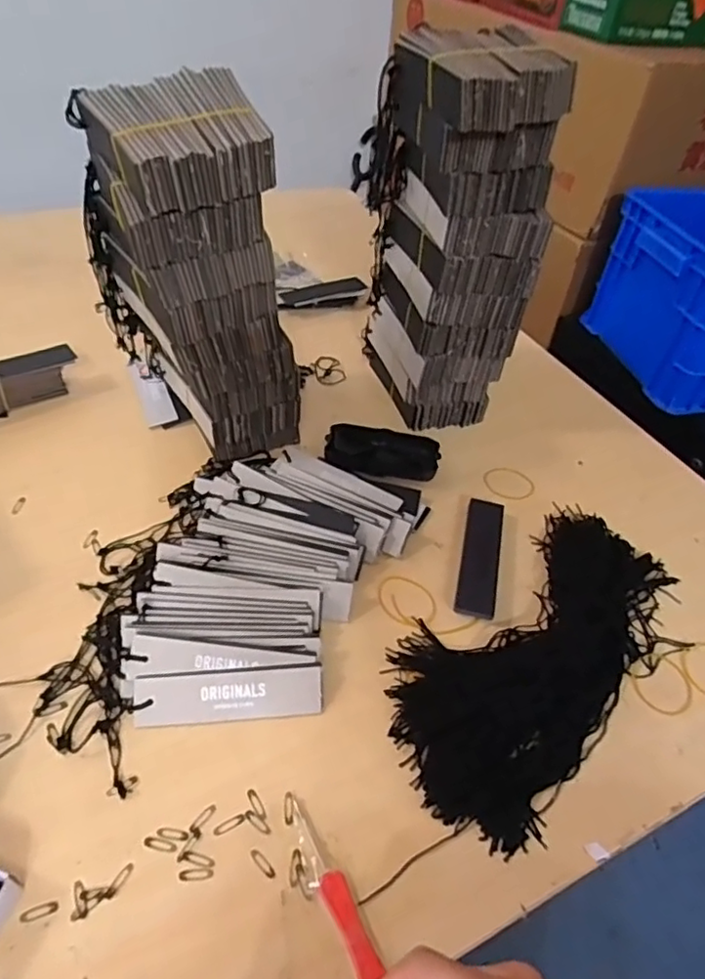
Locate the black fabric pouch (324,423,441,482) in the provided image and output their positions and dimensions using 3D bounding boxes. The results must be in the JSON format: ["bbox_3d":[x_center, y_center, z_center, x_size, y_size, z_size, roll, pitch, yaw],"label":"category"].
[{"bbox_3d":[0.029,-0.034,0.595,0.109,0.025,0.059,5,45,-1],"label":"black fabric pouch"}]

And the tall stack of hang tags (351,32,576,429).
[{"bbox_3d":[0.087,-0.225,0.576,0.101,0.325,0.162,-10,48,-16],"label":"tall stack of hang tags"}]

